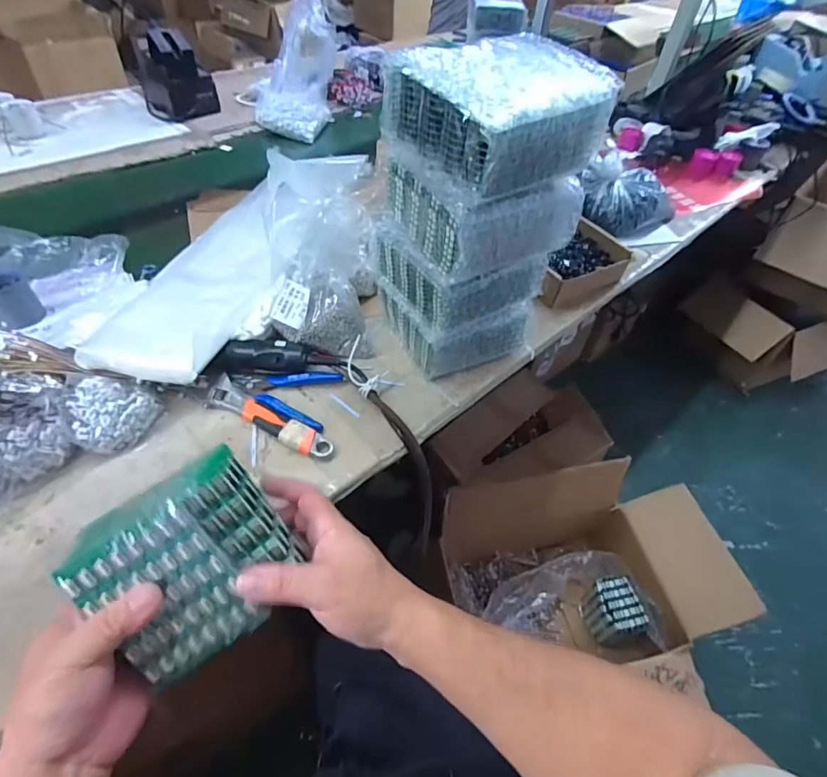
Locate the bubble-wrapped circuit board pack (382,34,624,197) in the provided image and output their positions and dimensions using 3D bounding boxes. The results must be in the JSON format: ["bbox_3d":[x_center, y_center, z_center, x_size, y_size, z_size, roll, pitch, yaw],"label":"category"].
[{"bbox_3d":[0.079,-0.258,0.434,0.158,0.080,0.145,-26,55,-25],"label":"bubble-wrapped circuit board pack"}]

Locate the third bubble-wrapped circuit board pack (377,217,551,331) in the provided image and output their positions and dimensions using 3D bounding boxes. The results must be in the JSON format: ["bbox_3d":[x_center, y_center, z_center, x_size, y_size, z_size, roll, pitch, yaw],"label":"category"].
[{"bbox_3d":[0.057,-0.154,0.569,0.150,0.082,0.136,-24,54,-24],"label":"third bubble-wrapped circuit board pack"}]

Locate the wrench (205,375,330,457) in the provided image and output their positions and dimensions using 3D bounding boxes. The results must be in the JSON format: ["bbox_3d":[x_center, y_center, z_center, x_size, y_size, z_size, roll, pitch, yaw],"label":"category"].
[{"bbox_3d":[-0.168,0.035,0.531,0.167,0.013,0.036,27,51,19],"label":"wrench"}]

